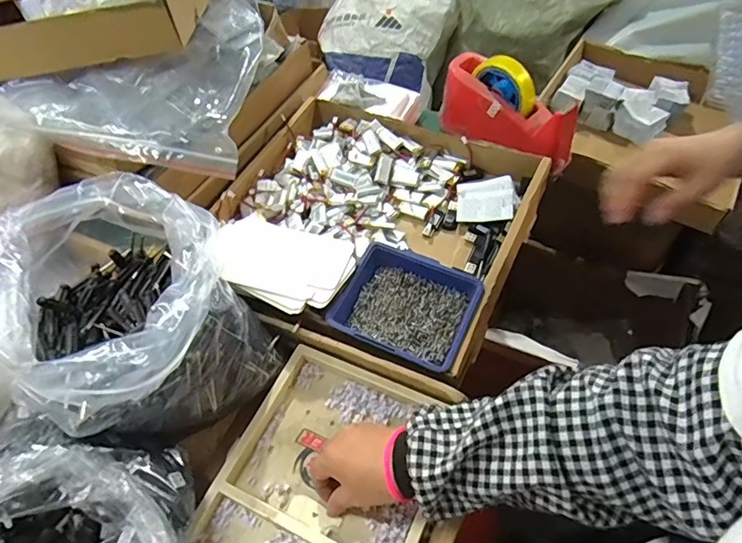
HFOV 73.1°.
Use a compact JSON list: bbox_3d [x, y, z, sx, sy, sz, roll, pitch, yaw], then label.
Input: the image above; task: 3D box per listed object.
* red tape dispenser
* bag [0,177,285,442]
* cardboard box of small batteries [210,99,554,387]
[{"bbox_3d":[0.187,-0.225,0.700,0.083,0.104,0.201,-34,59,-18],"label":"red tape dispenser"},{"bbox_3d":[-0.219,0.041,0.474,0.196,0.178,0.198,-38,61,-18],"label":"bag"},{"bbox_3d":[-0.002,-0.075,0.642,0.378,0.084,0.361,22,61,18],"label":"cardboard box of small batteries"}]

